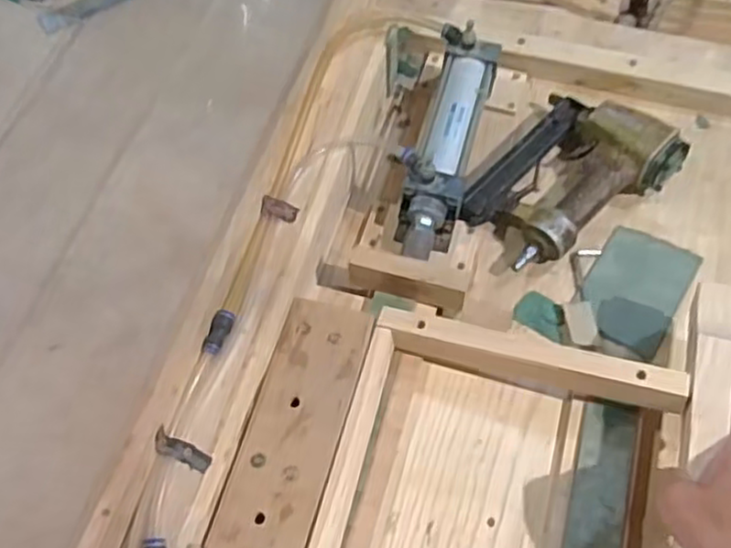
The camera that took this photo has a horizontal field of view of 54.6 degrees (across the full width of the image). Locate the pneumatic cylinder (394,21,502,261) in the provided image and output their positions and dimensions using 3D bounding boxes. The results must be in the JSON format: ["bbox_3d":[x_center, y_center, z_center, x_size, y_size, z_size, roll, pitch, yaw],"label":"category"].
[{"bbox_3d":[0.084,-0.136,0.766,0.066,0.080,0.286,13,64,9],"label":"pneumatic cylinder"}]

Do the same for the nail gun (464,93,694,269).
[{"bbox_3d":[0.213,-0.107,0.768,0.222,0.059,0.157,-39,68,-17],"label":"nail gun"}]

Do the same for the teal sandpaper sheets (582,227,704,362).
[{"bbox_3d":[0.276,0.014,0.722,0.089,0.006,0.126,29,67,16],"label":"teal sandpaper sheets"}]

